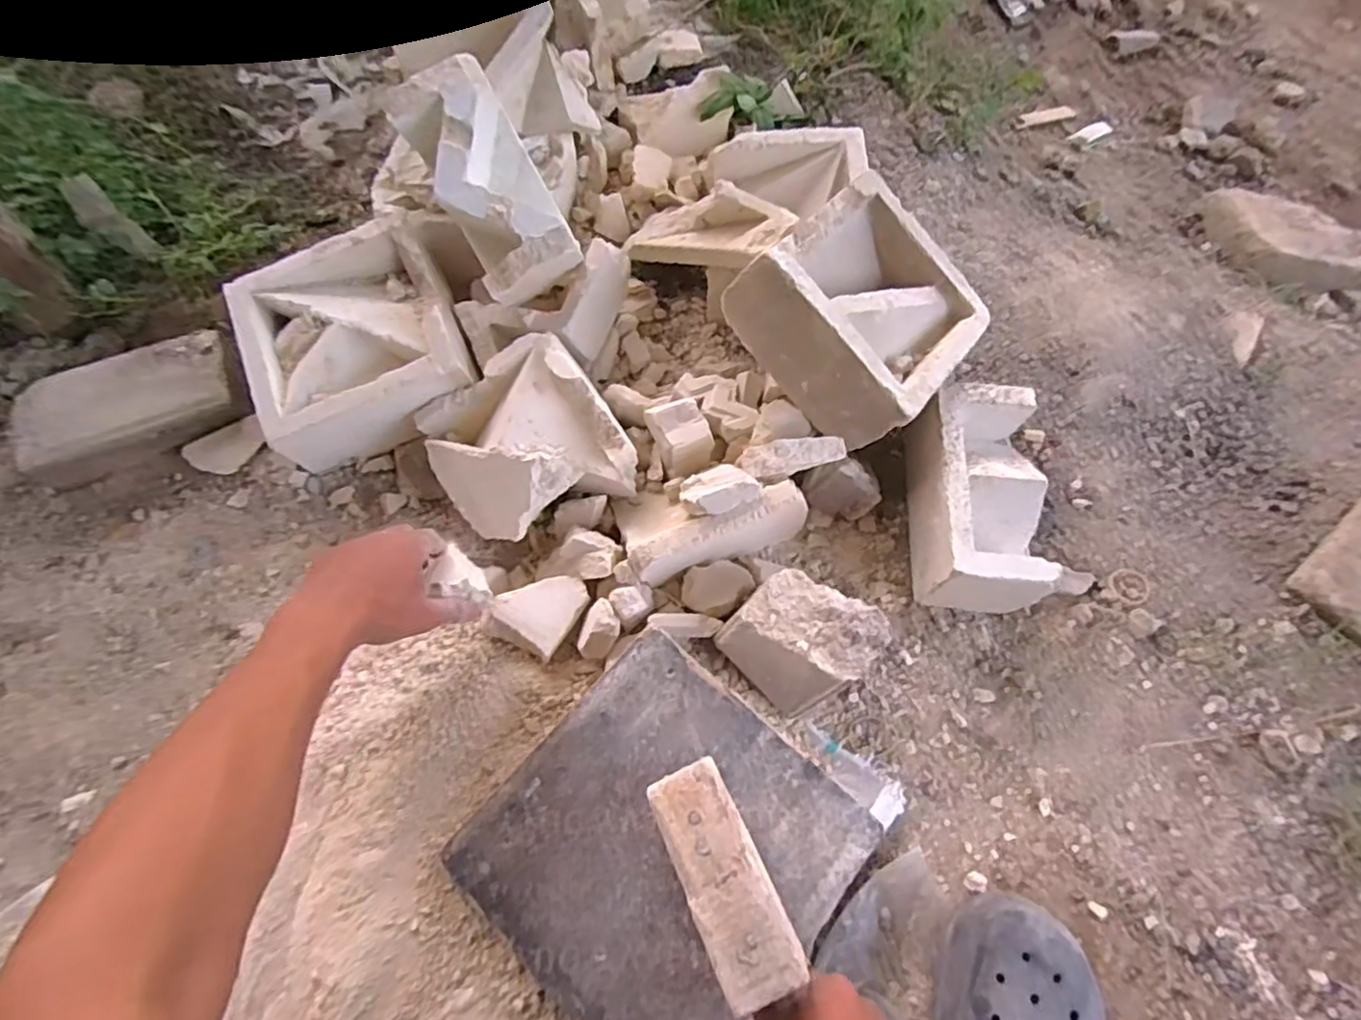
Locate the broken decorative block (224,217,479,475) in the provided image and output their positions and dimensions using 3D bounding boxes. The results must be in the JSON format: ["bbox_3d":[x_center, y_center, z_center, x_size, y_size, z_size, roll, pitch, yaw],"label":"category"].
[{"bbox_3d":[-0.337,-0.165,0.731,0.204,0.115,0.201,-20,69,-9],"label":"broken decorative block"}]

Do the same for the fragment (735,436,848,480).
[{"bbox_3d":[0.108,-0.051,0.653,0.103,0.025,0.030,-12,68,-5],"label":"fragment"}]

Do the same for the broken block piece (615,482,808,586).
[{"bbox_3d":[0.028,-0.002,0.656,0.175,0.049,0.103,-16,68,-7],"label":"broken block piece"}]

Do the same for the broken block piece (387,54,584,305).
[{"bbox_3d":[-0.180,-0.313,0.675,0.103,0.079,0.204,-29,94,-11],"label":"broken block piece"}]

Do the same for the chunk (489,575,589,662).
[{"bbox_3d":[-0.127,0.088,0.630,0.066,0.028,0.076,26,69,10],"label":"chunk"}]

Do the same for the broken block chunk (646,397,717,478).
[{"bbox_3d":[0.001,-0.077,0.700,0.055,0.035,0.072,-23,69,-10],"label":"broken block chunk"}]

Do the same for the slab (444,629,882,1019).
[{"bbox_3d":[-0.013,0.258,0.534,0.236,0.025,0.244,39,72,14],"label":"slab"}]

